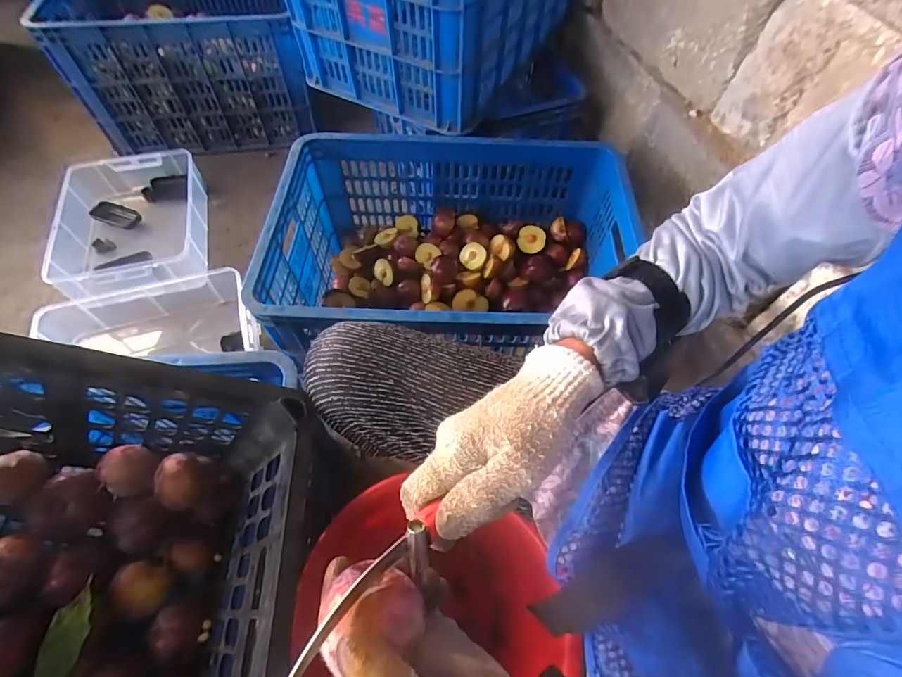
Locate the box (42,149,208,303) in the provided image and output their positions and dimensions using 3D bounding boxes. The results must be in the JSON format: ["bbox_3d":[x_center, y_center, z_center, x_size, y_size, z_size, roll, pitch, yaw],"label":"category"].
[{"bbox_3d":[-0.691,-0.237,0.927,0.287,0.100,0.382,-15,61,-10],"label":"box"}]

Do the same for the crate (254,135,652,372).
[{"bbox_3d":[0.003,-0.118,0.719,0.532,0.237,0.367,2,59,-1],"label":"crate"}]

